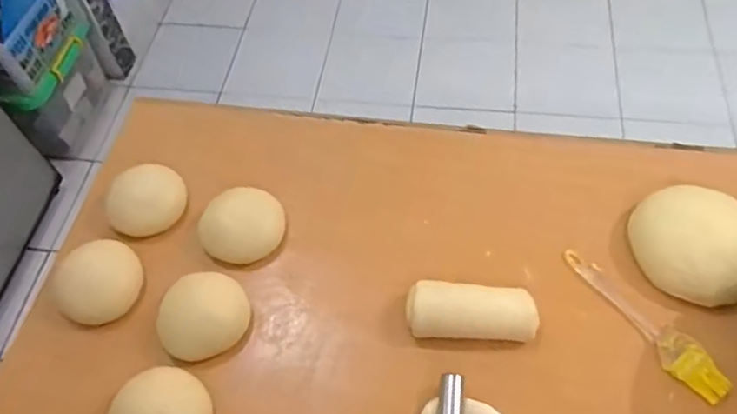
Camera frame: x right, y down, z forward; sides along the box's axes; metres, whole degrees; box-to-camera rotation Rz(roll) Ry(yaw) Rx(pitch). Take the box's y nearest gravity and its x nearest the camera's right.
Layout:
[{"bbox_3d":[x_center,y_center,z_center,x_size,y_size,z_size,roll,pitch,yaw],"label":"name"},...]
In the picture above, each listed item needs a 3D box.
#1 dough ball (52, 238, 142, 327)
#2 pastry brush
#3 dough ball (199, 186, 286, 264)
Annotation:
[{"bbox_3d":[-0.303,0.085,0.683,0.091,0.057,0.079,-37,62,-19],"label":"dough ball"},{"bbox_3d":[0.289,0.115,0.639,0.040,0.013,0.201,-30,60,-15],"label":"pastry brush"},{"bbox_3d":[-0.150,0.021,0.715,0.094,0.034,0.082,1,57,4],"label":"dough ball"}]

